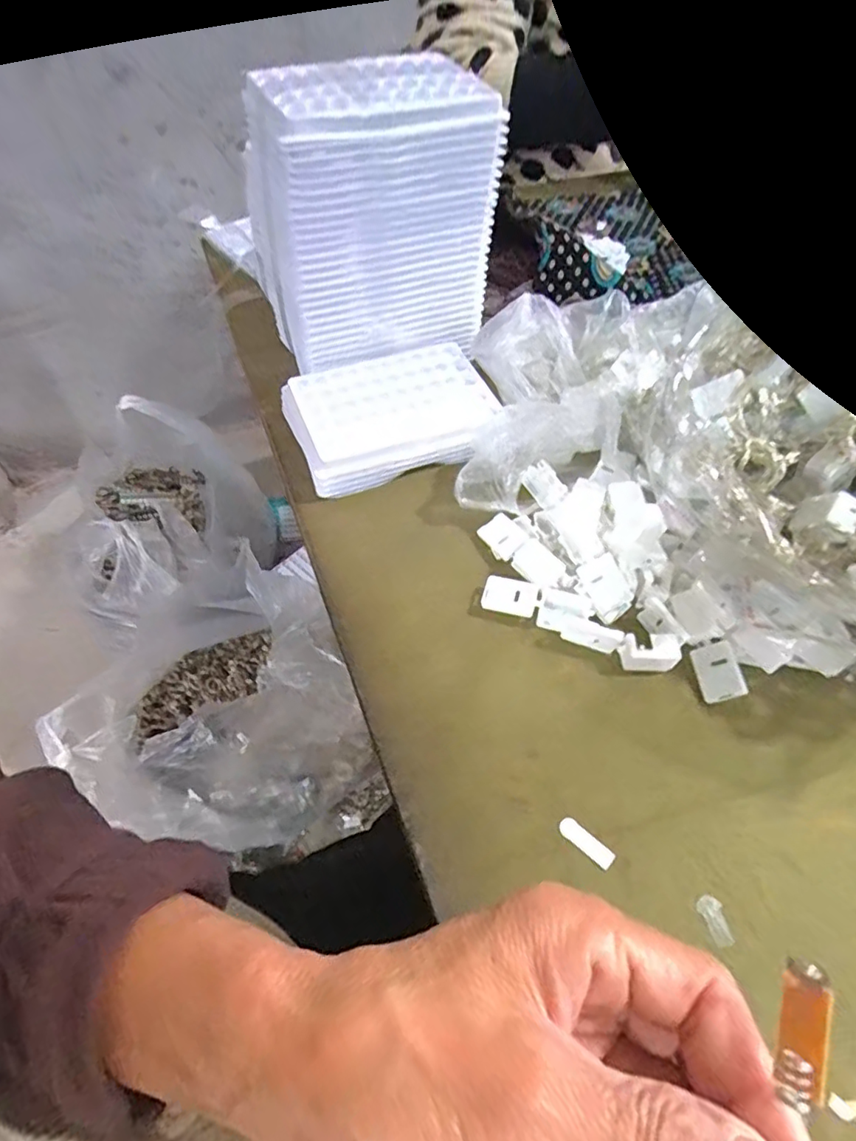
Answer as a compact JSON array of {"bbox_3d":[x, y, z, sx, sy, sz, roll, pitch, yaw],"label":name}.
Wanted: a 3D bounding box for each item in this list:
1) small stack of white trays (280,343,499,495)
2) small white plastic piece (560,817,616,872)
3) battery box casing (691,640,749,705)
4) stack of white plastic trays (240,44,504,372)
[{"bbox_3d":[-0.023,-0.099,0.370,0.125,0.031,0.084,-16,56,-11],"label":"small stack of white trays"},{"bbox_3d":[0.066,0.113,0.237,0.024,0.004,0.008,36,63,25],"label":"small white plastic piece"},{"bbox_3d":[0.141,0.049,0.276,0.020,0.008,0.027,-25,55,29],"label":"battery box casing"},{"bbox_3d":[-0.036,-0.213,0.354,0.142,0.143,0.070,-20,57,-13],"label":"stack of white plastic trays"}]

